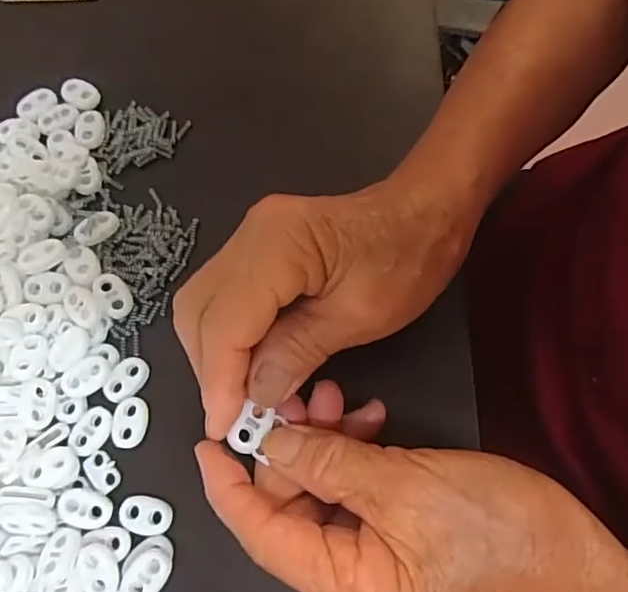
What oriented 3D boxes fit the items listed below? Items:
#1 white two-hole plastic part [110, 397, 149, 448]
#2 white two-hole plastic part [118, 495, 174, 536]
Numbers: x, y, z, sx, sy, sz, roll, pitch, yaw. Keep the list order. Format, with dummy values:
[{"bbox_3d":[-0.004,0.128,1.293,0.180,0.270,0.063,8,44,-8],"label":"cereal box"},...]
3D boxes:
[{"bbox_3d":[-0.083,0.057,0.263,0.015,0.004,0.022,5,71,3],"label":"white two-hole plastic part"},{"bbox_3d":[-0.072,0.094,0.250,0.022,0.004,0.015,12,72,6],"label":"white two-hole plastic part"}]

